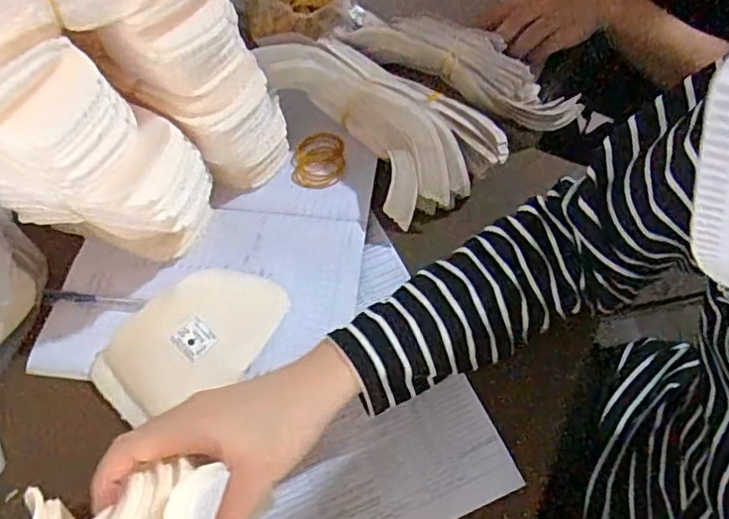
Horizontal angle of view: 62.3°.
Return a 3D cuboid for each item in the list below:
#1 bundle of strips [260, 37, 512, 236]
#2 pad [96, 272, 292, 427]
[{"bbox_3d":[0.002,-0.132,0.555,0.241,0.055,0.126,36,64,5],"label":"bundle of strips"},{"bbox_3d":[-0.139,0.058,0.485,0.155,0.029,0.095,-36,63,-20],"label":"pad"}]

